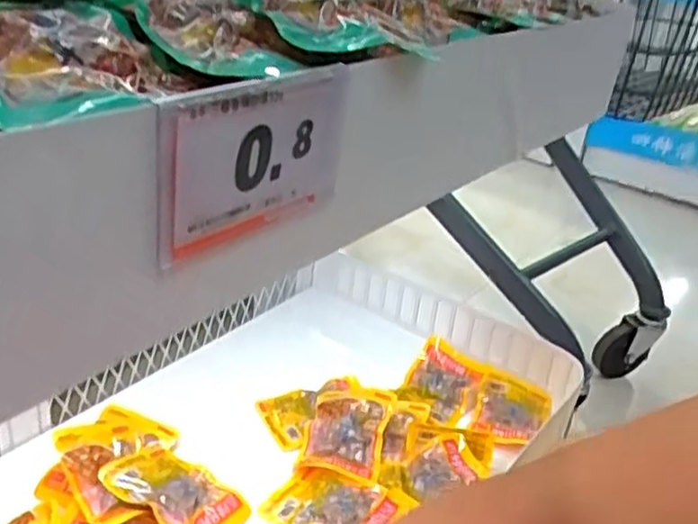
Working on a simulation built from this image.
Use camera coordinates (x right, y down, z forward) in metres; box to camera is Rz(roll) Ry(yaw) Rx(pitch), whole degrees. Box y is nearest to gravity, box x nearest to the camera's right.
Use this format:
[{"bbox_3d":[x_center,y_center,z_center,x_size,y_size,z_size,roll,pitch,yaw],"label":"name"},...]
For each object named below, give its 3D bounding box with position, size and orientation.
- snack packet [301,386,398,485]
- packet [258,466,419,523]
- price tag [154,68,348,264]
[{"bbox_3d":[-0.002,0.172,0.738,0.078,0.022,0.108,4,44,14],"label":"snack packet"},{"bbox_3d":[-0.013,0.224,0.657,0.118,0.025,0.077,18,28,26],"label":"packet"},{"bbox_3d":[-0.033,-0.042,0.280,0.006,0.060,0.104,26,35,29],"label":"price tag"}]

